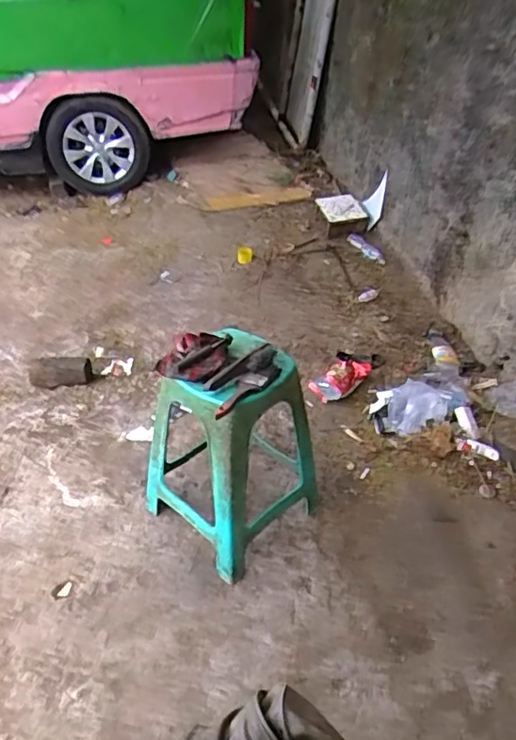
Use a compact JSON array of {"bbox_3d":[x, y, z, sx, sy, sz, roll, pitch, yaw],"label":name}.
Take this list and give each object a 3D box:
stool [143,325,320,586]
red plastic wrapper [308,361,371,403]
[{"bbox_3d":[-0.060,0.180,1.374,0.341,0.504,0.341,32,46,33],"label":"stool"},{"bbox_3d":[0.280,0.030,1.956,0.209,0.074,0.103,-24,47,-32],"label":"red plastic wrapper"}]

